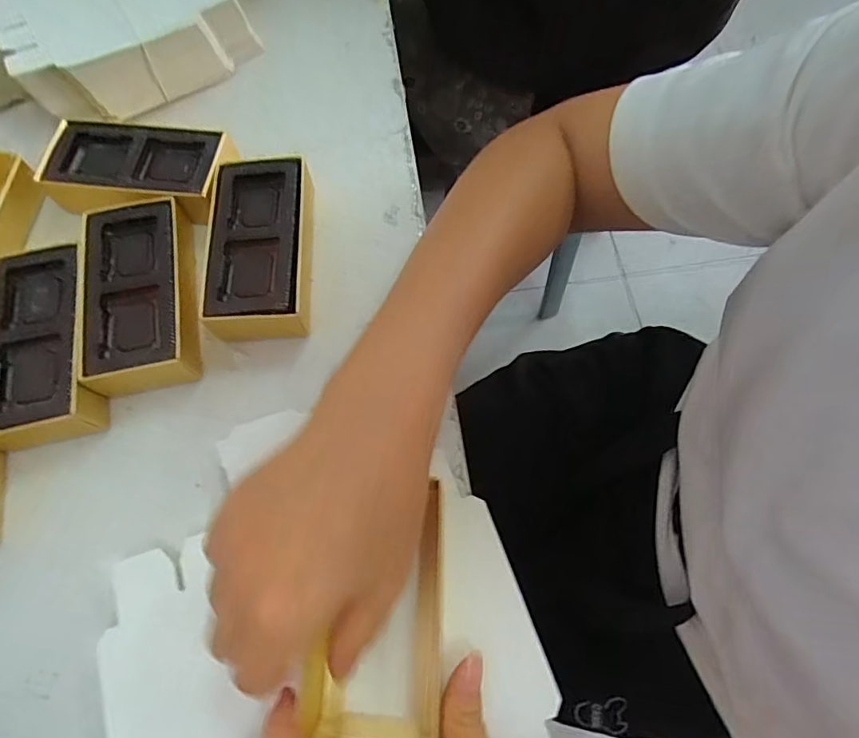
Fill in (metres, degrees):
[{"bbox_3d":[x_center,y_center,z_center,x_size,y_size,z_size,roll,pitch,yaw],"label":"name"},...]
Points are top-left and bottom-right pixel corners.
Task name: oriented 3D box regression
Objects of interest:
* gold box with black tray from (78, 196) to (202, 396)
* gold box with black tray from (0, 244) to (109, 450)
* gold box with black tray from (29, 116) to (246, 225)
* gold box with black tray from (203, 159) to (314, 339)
[{"bbox_3d":[-0.175,-0.046,0.308,0.054,0.031,0.118,-12,68,-2],"label":"gold box with black tray"},{"bbox_3d":[-0.227,-0.016,0.295,0.058,0.029,0.114,-15,69,-4],"label":"gold box with black tray"},{"bbox_3d":[-0.195,-0.133,0.340,0.123,0.027,0.065,8,69,5],"label":"gold box with black tray"},{"bbox_3d":[-0.105,-0.075,0.315,0.061,0.029,0.120,-3,68,1],"label":"gold box with black tray"}]

